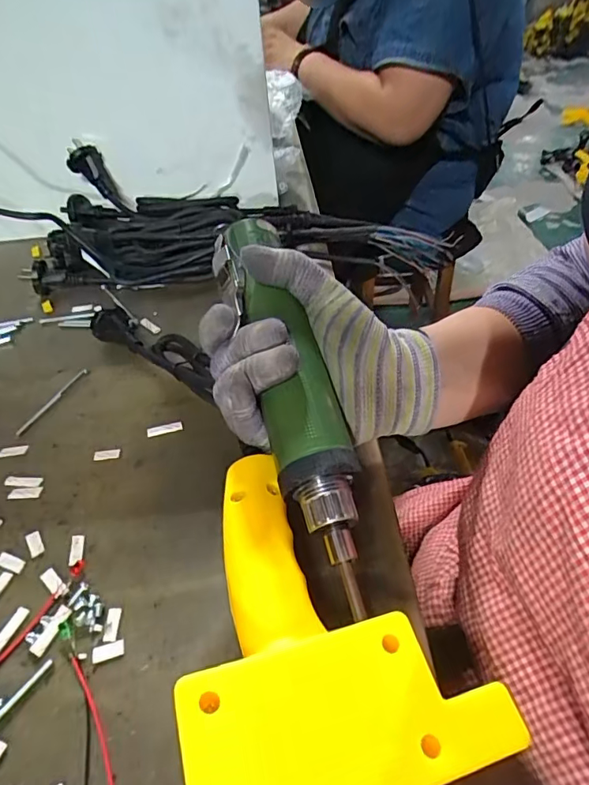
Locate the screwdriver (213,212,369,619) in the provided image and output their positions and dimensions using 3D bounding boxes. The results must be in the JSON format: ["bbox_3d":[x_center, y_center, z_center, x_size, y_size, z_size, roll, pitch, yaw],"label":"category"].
[{"bbox_3d":[-0.001,-0.004,0.271,0.043,0.038,0.231,-14,64,-10],"label":"screwdriver"}]

